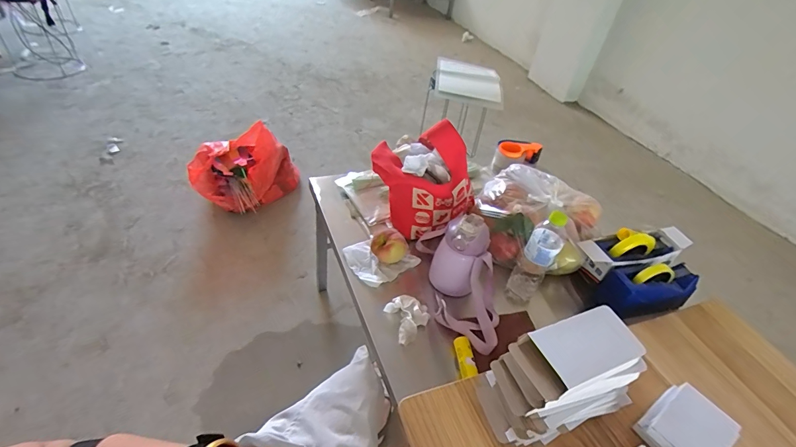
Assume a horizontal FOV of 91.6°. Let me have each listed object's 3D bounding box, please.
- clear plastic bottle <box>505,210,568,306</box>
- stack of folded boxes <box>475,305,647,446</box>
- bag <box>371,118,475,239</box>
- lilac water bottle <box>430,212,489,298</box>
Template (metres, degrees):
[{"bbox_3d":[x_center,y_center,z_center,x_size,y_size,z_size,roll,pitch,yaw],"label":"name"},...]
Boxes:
[{"bbox_3d":[0.296,0.074,0.832,0.064,0.248,0.073,26,43,18],"label":"clear plastic bottle"},{"bbox_3d":[0.254,0.233,0.587,0.235,0.162,0.110,-5,43,-16],"label":"stack of folded boxes"},{"bbox_3d":[0.065,-0.108,0.931,0.254,0.226,0.158,9,41,-1],"label":"bag"},{"bbox_3d":[0.134,0.067,0.824,0.111,0.178,0.084,15,41,6],"label":"lilac water bottle"}]

